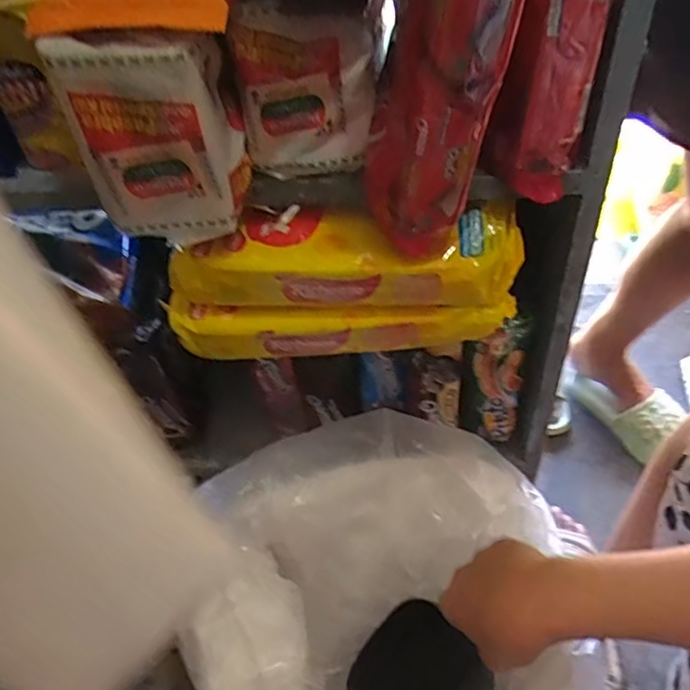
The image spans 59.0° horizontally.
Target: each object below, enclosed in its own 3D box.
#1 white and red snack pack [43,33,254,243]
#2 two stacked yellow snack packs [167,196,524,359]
[{"bbox_3d":[-0.100,-0.116,0.336,0.076,0.110,0.057,1,43,6],"label":"white and red snack pack"},{"bbox_3d":[-0.004,-0.039,0.414,0.232,0.095,0.043,1,43,6],"label":"two stacked yellow snack packs"}]

